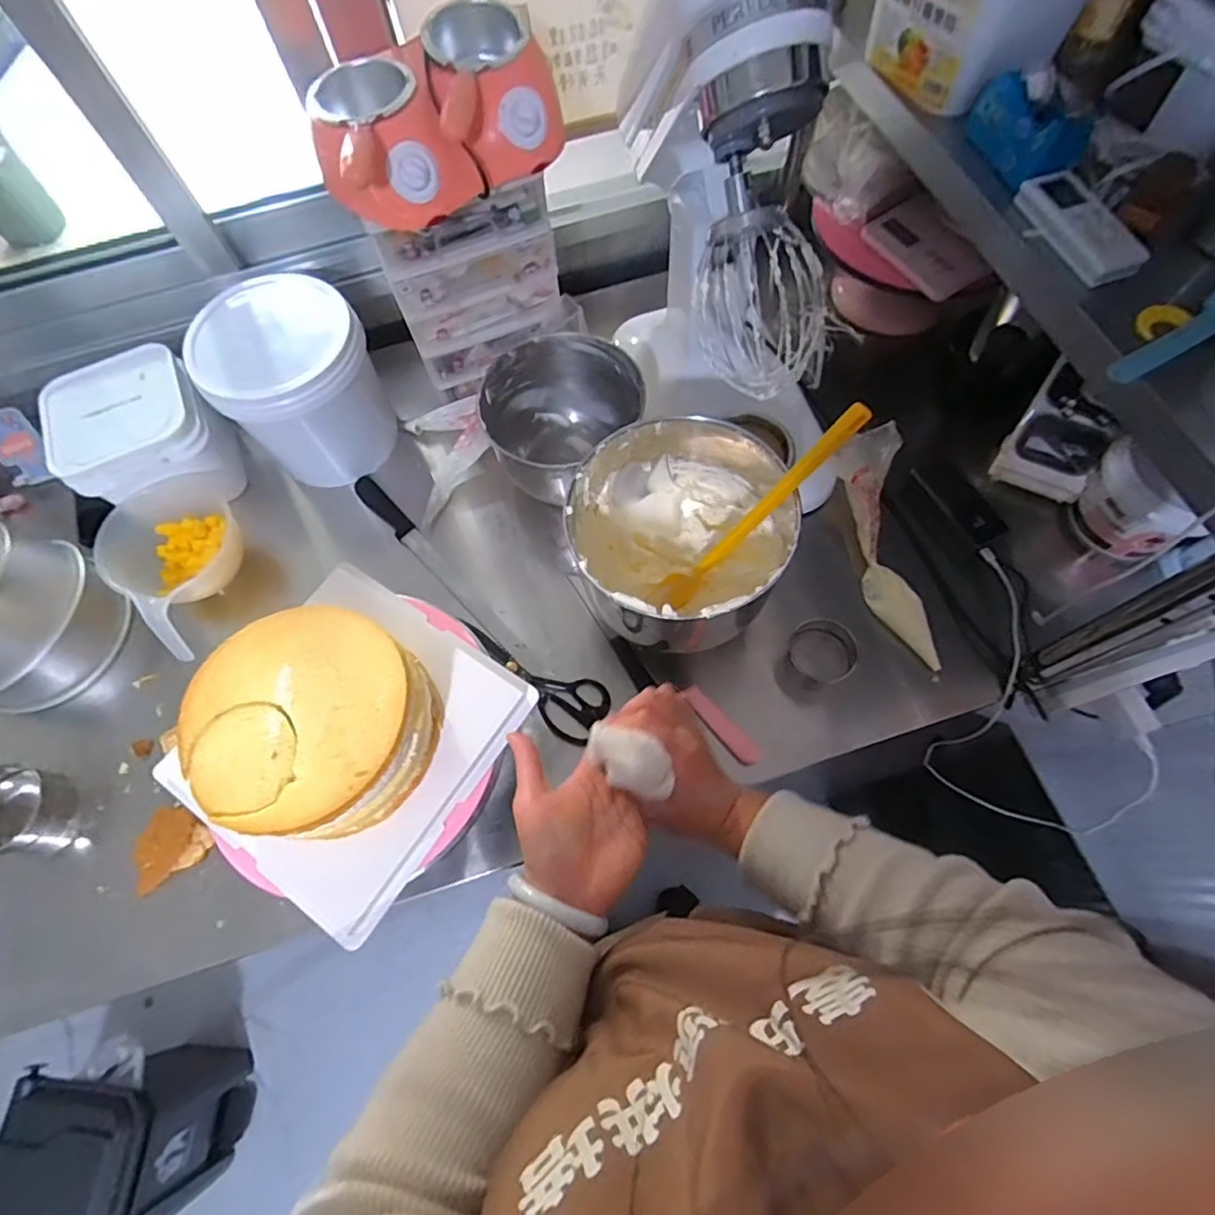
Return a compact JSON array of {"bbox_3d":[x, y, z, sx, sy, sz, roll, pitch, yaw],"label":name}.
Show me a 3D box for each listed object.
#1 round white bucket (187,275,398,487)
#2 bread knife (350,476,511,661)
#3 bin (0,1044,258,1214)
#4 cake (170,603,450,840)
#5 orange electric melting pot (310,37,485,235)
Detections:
[{"bbox_3d":[-0.412,-0.299,0.814,0.192,0.201,0.213,-38,71,-12],"label":"round white bucket"},{"bbox_3d":[-0.229,-0.060,0.803,0.028,0.013,0.344,-41,71,-13],"label":"bread knife"},{"bbox_3d":[-0.815,0.914,1.042,0.236,0.326,0.257,1,68,4],"label":"bin"},{"bbox_3d":[-0.256,0.101,0.535,0.187,0.078,0.180,-1,68,3],"label":"cake"},{"bbox_3d":[-0.209,-0.440,0.587,0.125,0.089,0.135,-31,69,-10],"label":"orange electric melting pot"}]

